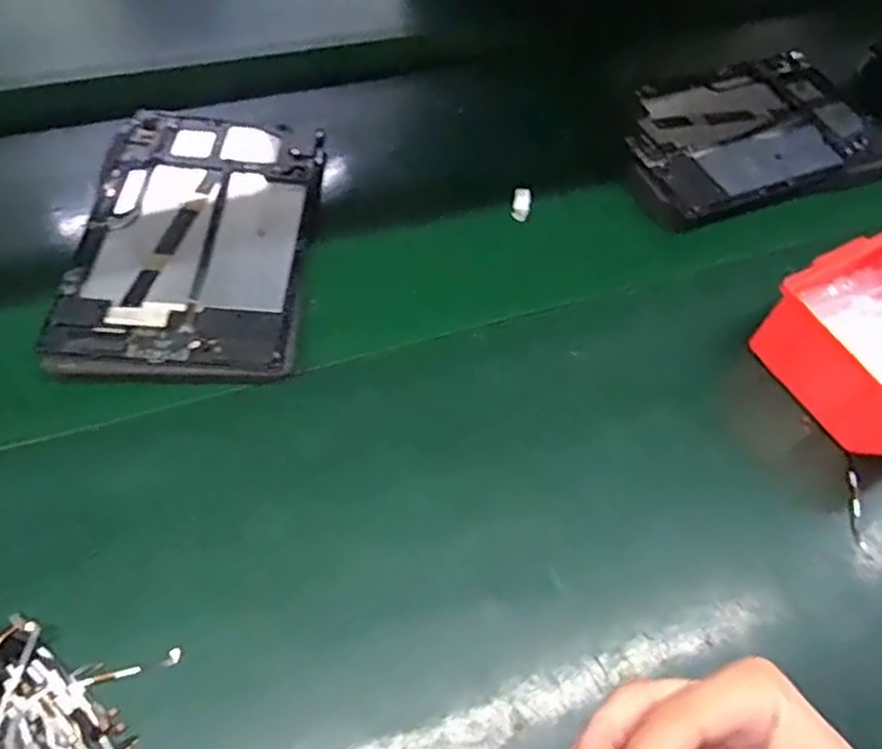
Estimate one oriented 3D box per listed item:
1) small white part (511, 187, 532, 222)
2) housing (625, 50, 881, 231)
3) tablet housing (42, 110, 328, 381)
[{"bbox_3d":[0.066,-0.139,0.574,0.014,0.009,0.030,8,56,-1],"label":"small white part"},{"bbox_3d":[0.267,-0.211,0.618,0.252,0.021,0.161,-16,59,-16],"label":"housing"},{"bbox_3d":[-0.175,-0.103,0.513,0.162,0.010,0.252,0,55,-5],"label":"tablet housing"}]

